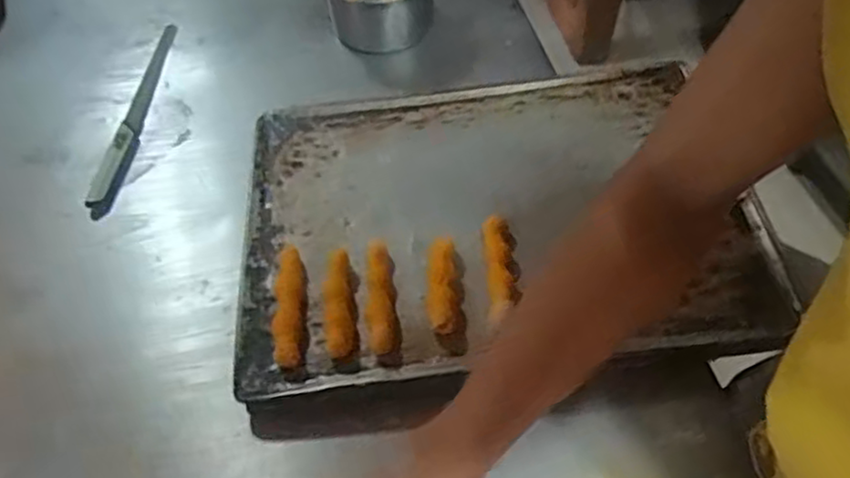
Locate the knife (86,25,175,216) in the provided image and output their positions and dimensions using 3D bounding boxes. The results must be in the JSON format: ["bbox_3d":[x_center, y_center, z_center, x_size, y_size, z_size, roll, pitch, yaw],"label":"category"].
[{"bbox_3d":[-0.332,-0.156,0.797,0.033,0.021,0.318,-2,52,3],"label":"knife"}]

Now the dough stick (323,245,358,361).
[{"bbox_3d":[-0.072,0.050,0.580,0.023,0.018,0.099,-9,52,-2],"label":"dough stick"}]

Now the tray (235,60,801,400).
[{"bbox_3d":[0.053,-0.022,0.650,0.451,0.041,0.336,-6,51,1],"label":"tray"}]

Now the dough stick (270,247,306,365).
[{"bbox_3d":[-0.114,0.048,0.584,0.027,0.021,0.118,-4,52,2],"label":"dough stick"}]

